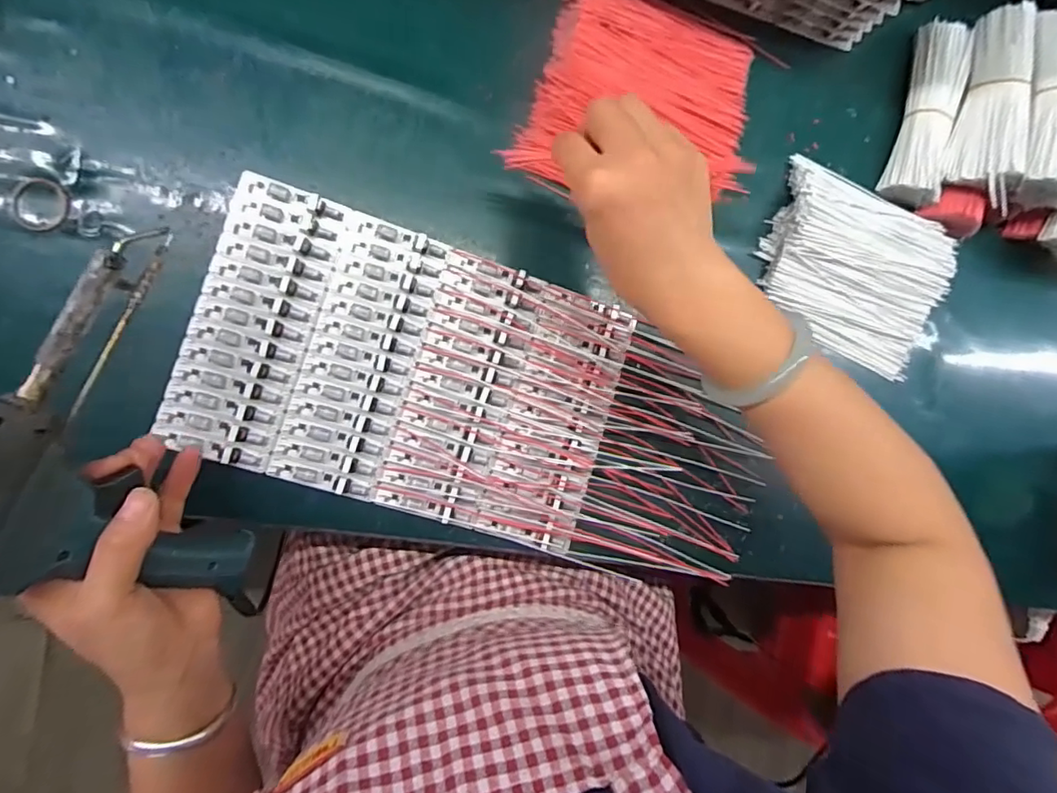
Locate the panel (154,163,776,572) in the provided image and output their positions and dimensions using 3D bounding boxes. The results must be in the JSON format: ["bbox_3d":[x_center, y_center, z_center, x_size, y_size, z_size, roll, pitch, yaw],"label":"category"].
[{"bbox_3d":[-0.017,0.005,0.394,0.423,0.029,0.188,19,88,-13],"label":"panel"}]

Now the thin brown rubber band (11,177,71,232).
[{"bbox_3d":[-0.312,-0.123,0.344,0.032,0.007,0.034,-1,92,-13],"label":"thin brown rubber band"}]

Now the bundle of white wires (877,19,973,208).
[{"bbox_3d":[0.339,-0.237,0.454,0.040,0.033,0.150,12,89,-13],"label":"bundle of white wires"}]

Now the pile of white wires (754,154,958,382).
[{"bbox_3d":[0.278,-0.105,0.447,0.170,0.030,0.133,23,87,-13],"label":"pile of white wires"}]

